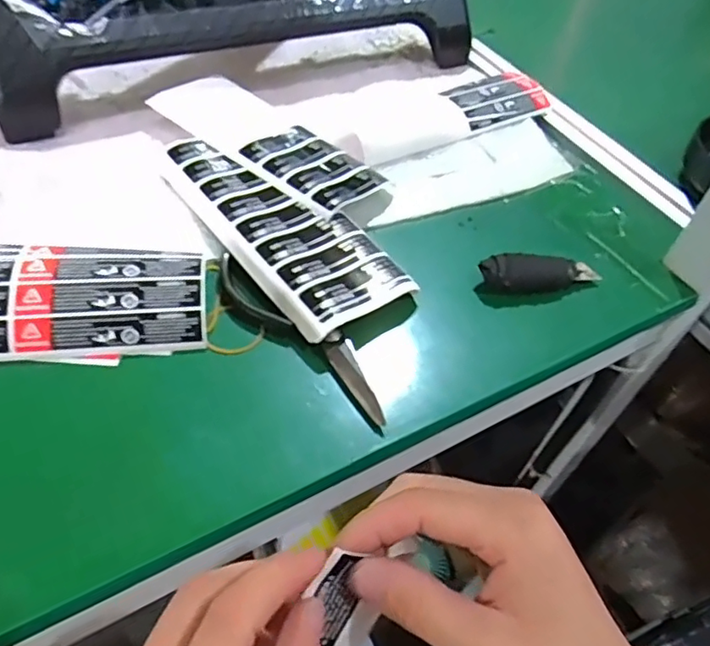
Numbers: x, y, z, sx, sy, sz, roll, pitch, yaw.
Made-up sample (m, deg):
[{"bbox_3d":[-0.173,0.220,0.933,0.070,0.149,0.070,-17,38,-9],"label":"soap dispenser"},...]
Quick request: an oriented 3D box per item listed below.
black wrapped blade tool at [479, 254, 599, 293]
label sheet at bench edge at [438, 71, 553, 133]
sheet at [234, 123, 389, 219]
[{"bbox_3d":[0.147,-0.037,0.454,0.097,0.028,0.028,-5,51,-9],"label":"black wrapped blade tool"},{"bbox_3d":[0.149,-0.236,0.610,0.125,0.022,0.072,-32,59,-27],"label":"label sheet at bench edge"},{"bbox_3d":[-0.036,-0.136,0.499,0.110,0.009,0.091,34,49,19],"label":"sheet"}]

